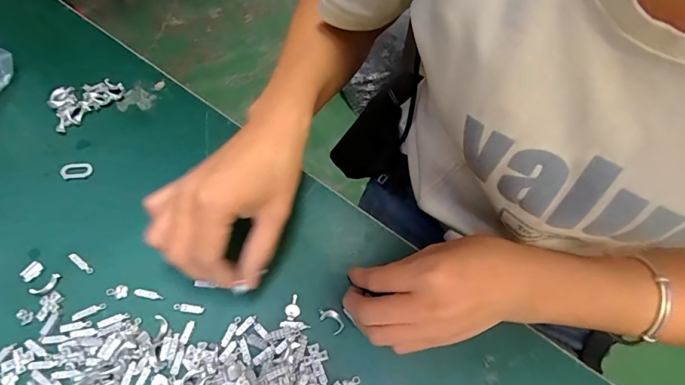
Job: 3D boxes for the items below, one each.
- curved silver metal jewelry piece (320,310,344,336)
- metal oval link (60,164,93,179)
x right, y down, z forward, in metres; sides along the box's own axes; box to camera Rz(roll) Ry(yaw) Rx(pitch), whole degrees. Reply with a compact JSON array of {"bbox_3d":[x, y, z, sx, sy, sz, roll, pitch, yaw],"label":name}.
[{"bbox_3d":[-0.008,0.091,0.283,0.012,0.004,0.021,-41,72,-19],"label":"curved silver metal jewelry piece"},{"bbox_3d":[-0.223,-0.018,0.329,0.026,0.004,0.012,-7,65,-5],"label":"metal oval link"}]

